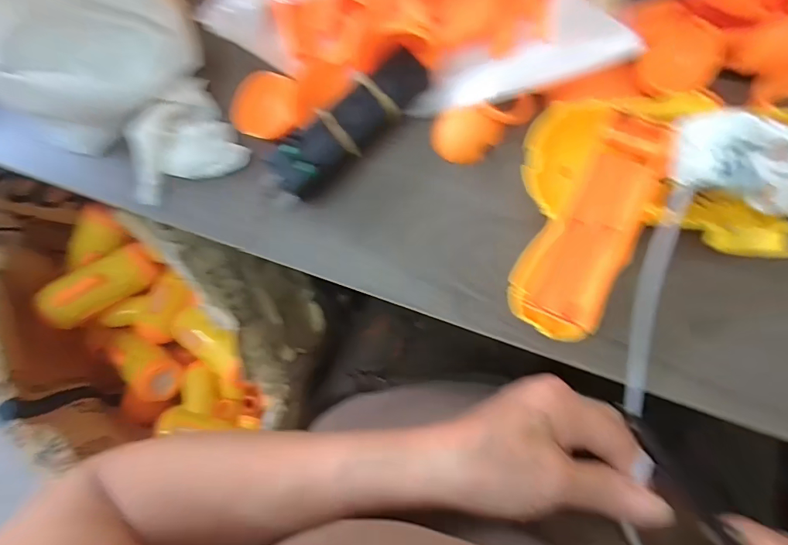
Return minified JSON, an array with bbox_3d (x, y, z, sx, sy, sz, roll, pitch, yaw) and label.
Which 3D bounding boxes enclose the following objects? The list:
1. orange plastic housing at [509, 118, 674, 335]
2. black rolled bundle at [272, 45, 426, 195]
[{"bbox_3d":[0.105,-0.022,0.233,0.048,0.029,0.116,30,87,12],"label":"orange plastic housing"},{"bbox_3d":[-0.026,-0.090,0.262,0.108,0.019,0.031,-39,78,2],"label":"black rolled bundle"}]

